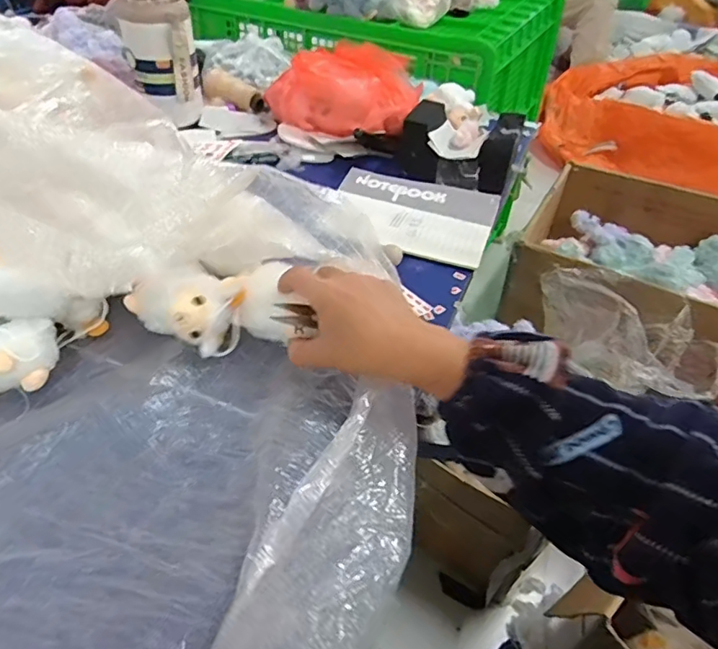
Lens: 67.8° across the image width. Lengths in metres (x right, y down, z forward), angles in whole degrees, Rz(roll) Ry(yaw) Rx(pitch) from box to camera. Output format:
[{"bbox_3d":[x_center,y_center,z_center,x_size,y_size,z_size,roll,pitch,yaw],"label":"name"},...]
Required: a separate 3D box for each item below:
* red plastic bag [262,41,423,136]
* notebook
[{"bbox_3d":[-0.025,-0.343,0.788,0.214,0.109,0.118,-1,42,-5],"label":"red plastic bag"},{"bbox_3d":[0.064,-0.139,0.659,0.196,0.022,0.149,16,44,13],"label":"notebook"}]

